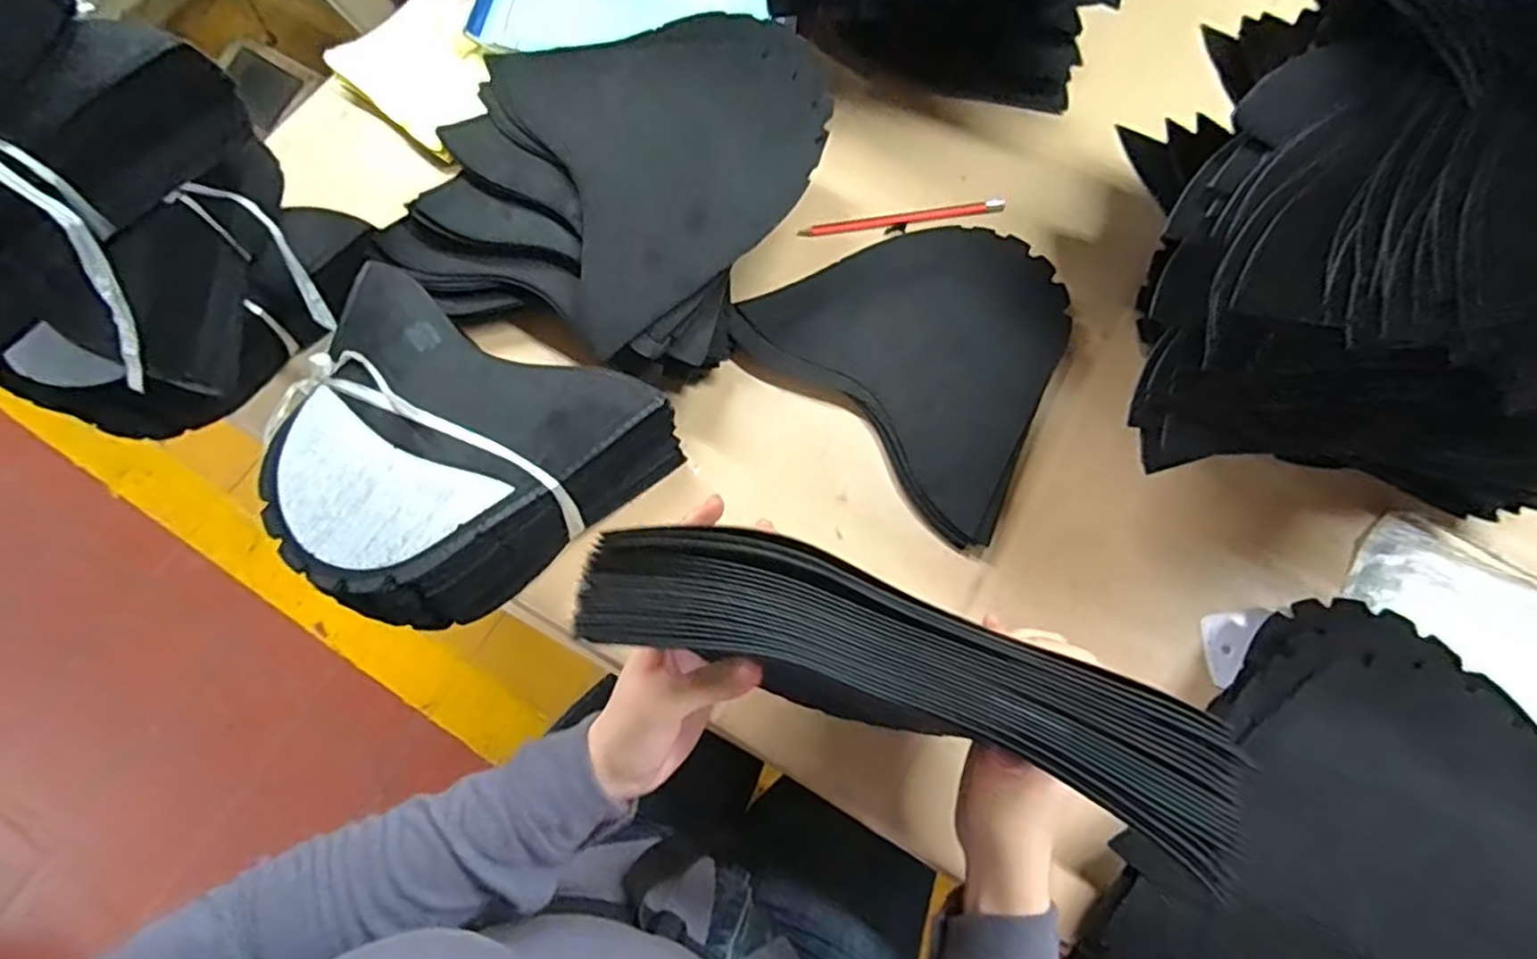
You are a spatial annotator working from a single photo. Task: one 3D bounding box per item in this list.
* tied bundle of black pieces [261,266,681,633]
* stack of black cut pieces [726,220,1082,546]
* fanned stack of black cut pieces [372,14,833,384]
[{"bbox_3d":[-0.230,-0.031,0.506,0.247,0.097,0.229,39,78,12],"label":"tied bundle of black pieces"},{"bbox_3d":[0.127,-0.107,0.559,0.246,0.028,0.214,41,78,12],"label":"stack of black cut pieces"},{"bbox_3d":[-0.120,-0.236,0.558,0.290,0.095,0.283,22,75,7],"label":"fanned stack of black cut pieces"}]

